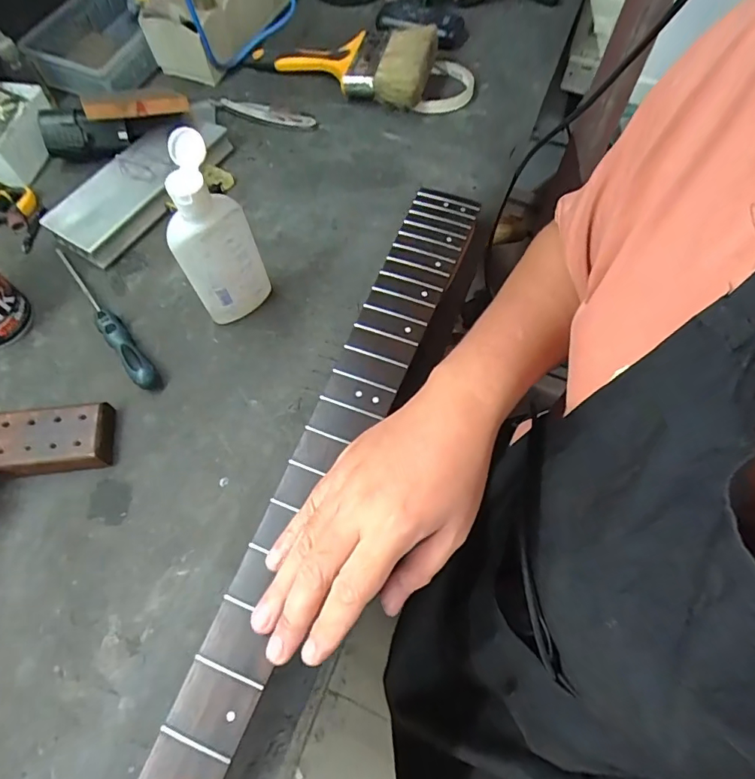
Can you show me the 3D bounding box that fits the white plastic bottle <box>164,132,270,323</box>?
[{"bbox_3d":[-0.131,-0.118,0.394,0.065,0.153,0.043,-30,67,-12],"label":"white plastic bottle"}]

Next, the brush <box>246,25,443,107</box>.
[{"bbox_3d":[-0.050,-0.379,0.561,0.218,0.036,0.109,11,71,18],"label":"brush"}]

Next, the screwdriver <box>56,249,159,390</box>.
[{"bbox_3d":[-0.255,-0.072,0.446,0.020,0.019,0.194,-37,69,-15],"label":"screwdriver"}]

